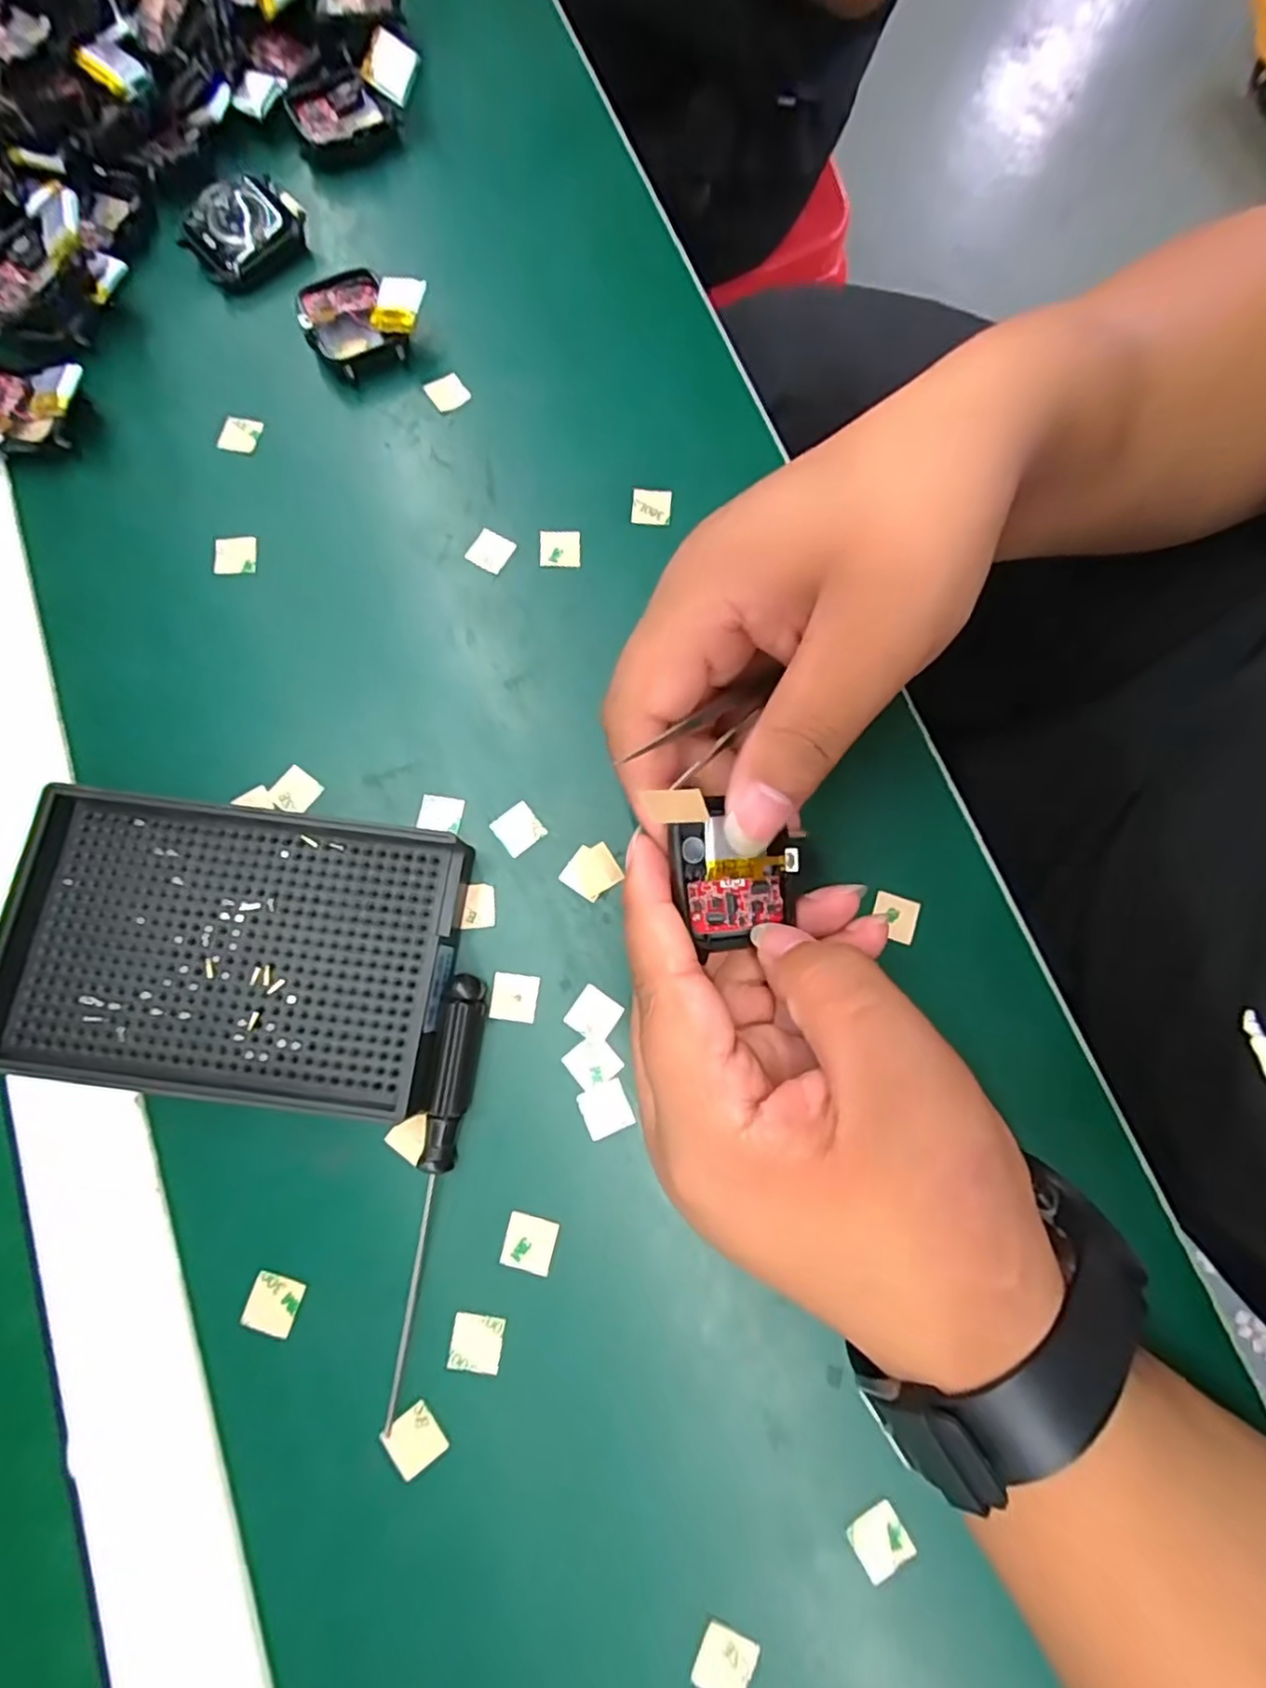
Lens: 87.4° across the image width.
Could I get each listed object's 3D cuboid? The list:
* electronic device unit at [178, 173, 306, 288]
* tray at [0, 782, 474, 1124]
[{"bbox_3d":[-0.166,-0.267,0.285,0.053,0.017,0.032,-41,81,-9],"label":"electronic device unit"},{"bbox_3d":[-0.132,0.032,0.217,0.145,0.023,0.090,8,78,1],"label":"tray"}]

